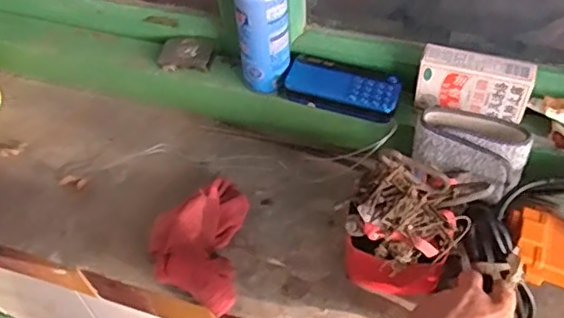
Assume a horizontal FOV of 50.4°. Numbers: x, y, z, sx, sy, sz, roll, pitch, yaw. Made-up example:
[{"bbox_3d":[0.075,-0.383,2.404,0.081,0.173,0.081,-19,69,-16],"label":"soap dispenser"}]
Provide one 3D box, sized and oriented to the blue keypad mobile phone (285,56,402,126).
[{"bbox_3d":[0.063,-0.074,0.637,0.119,0.021,0.055,11,53,12],"label":"blue keypad mobile phone"}]

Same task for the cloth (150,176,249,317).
[{"bbox_3d":[-0.084,0.077,0.603,0.086,0.045,0.154,2,51,5],"label":"cloth"}]

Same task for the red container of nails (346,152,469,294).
[{"bbox_3d":[0.115,0.064,0.553,0.088,0.133,0.092,35,61,28],"label":"red container of nails"}]

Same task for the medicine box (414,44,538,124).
[{"bbox_3d":[0.193,-0.075,0.601,0.106,0.057,0.031,14,54,15],"label":"medicine box"}]

